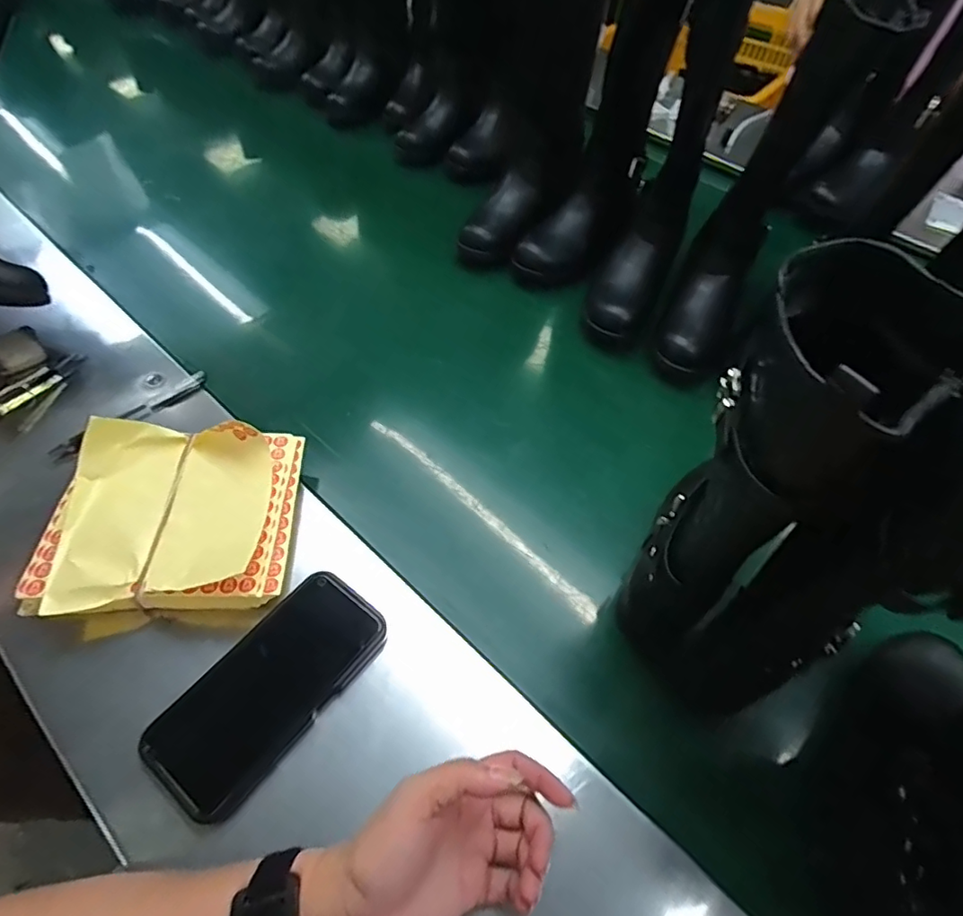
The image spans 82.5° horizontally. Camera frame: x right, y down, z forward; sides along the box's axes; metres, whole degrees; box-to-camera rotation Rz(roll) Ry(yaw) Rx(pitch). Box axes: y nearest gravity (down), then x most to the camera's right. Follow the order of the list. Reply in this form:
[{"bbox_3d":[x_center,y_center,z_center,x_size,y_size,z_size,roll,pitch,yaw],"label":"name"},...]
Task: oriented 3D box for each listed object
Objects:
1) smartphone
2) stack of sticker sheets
[{"bbox_3d":[-0.151,0.161,0.395,0.081,0.008,0.166,34,61,19],"label":"smartphone"},{"bbox_3d":[-0.256,0.045,0.449,0.189,0.040,0.163,-2,56,-3],"label":"stack of sticker sheets"}]

